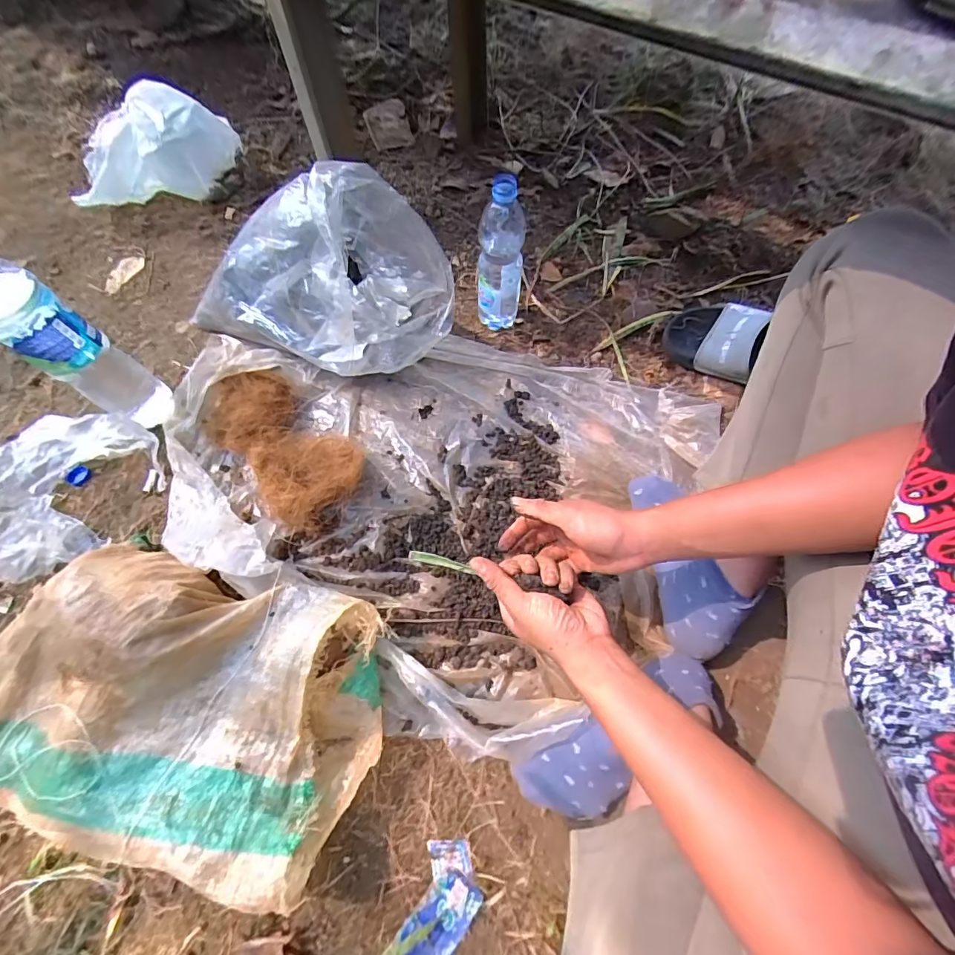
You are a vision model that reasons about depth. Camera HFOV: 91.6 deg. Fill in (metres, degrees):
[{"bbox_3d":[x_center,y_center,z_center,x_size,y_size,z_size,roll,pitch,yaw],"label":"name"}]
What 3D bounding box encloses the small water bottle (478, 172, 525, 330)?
[{"bbox_3d":[0.036,-0.324,0.698,0.056,0.223,0.061,0,64,1],"label":"small water bottle"}]

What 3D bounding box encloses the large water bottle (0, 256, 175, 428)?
[{"bbox_3d":[-0.523,-0.161,0.603,0.069,0.307,0.081,8,65,5],"label":"large water bottle"}]

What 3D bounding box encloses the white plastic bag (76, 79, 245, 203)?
[{"bbox_3d":[-0.634,-0.643,0.900,0.313,0.128,0.138,-13,65,-5],"label":"white plastic bag"}]

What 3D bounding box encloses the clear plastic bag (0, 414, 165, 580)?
[{"bbox_3d":[-0.578,0.018,0.627,0.179,0.102,0.272,34,70,16],"label":"clear plastic bag"}]

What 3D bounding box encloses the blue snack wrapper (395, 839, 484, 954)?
[{"bbox_3d":[-0.053,0.464,0.456,0.068,0.021,0.177,23,67,12],"label":"blue snack wrapper"}]

